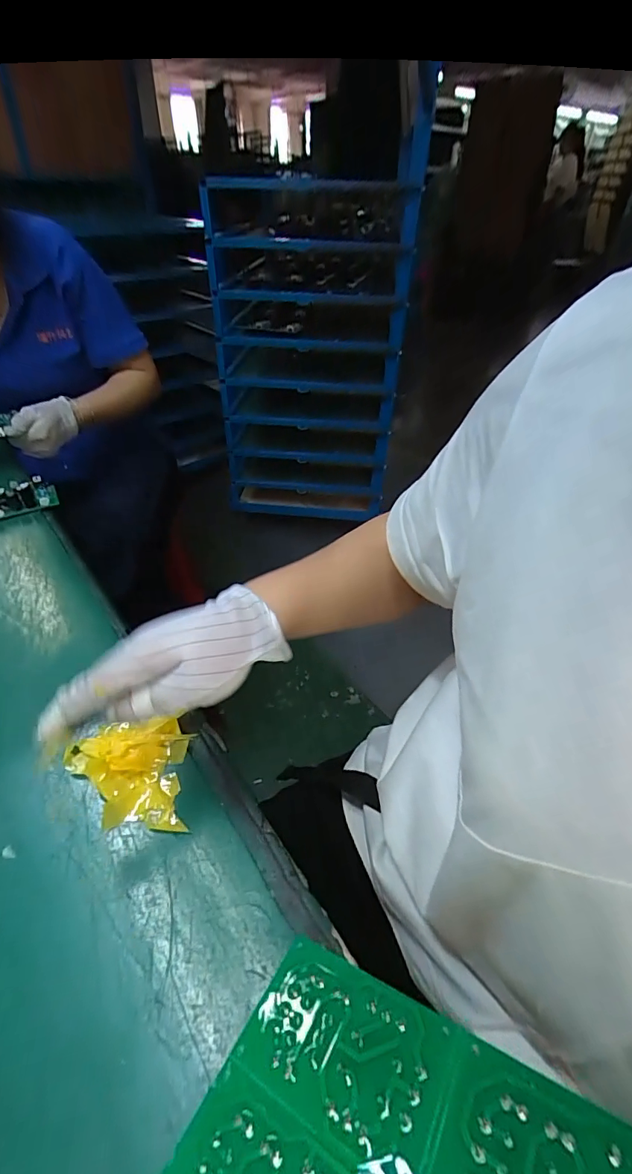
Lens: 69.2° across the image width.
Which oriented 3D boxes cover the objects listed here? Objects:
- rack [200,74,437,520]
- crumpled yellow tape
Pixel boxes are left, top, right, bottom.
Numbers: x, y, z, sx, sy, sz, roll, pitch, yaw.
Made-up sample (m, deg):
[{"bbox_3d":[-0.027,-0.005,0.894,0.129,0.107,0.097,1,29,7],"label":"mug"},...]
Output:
[{"bbox_3d":[-0.002,-0.828,1.617,0.552,0.937,0.599,4,42,3],"label":"rack"},{"bbox_3d":[-0.152,0.145,0.361,0.096,0.023,0.081,-1,42,-3],"label":"crumpled yellow tape"}]

